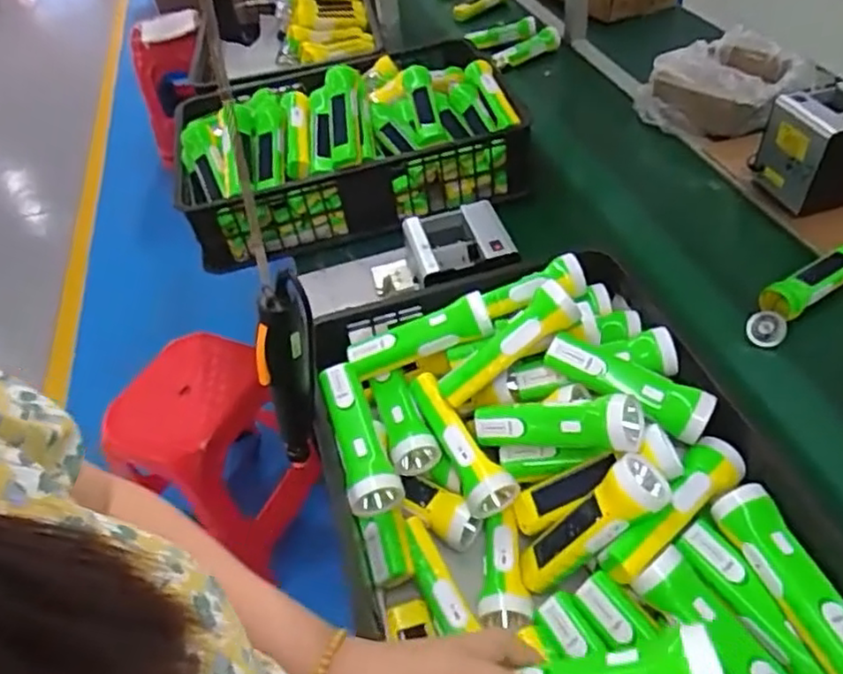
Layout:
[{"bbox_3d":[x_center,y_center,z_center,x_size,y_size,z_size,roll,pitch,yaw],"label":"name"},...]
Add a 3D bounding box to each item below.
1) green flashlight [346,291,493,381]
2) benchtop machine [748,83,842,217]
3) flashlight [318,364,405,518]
[{"bbox_3d":[-0.003,0.001,0.760,0.167,0.044,0.044,-22,43,9],"label":"green flashlight"},{"bbox_3d":[0.667,-0.294,1.051,0.204,0.169,0.132,-7,44,-3],"label":"benchtop machine"},{"bbox_3d":[-0.071,0.106,0.694,0.050,0.060,0.174,-17,45,-13],"label":"flashlight"}]

